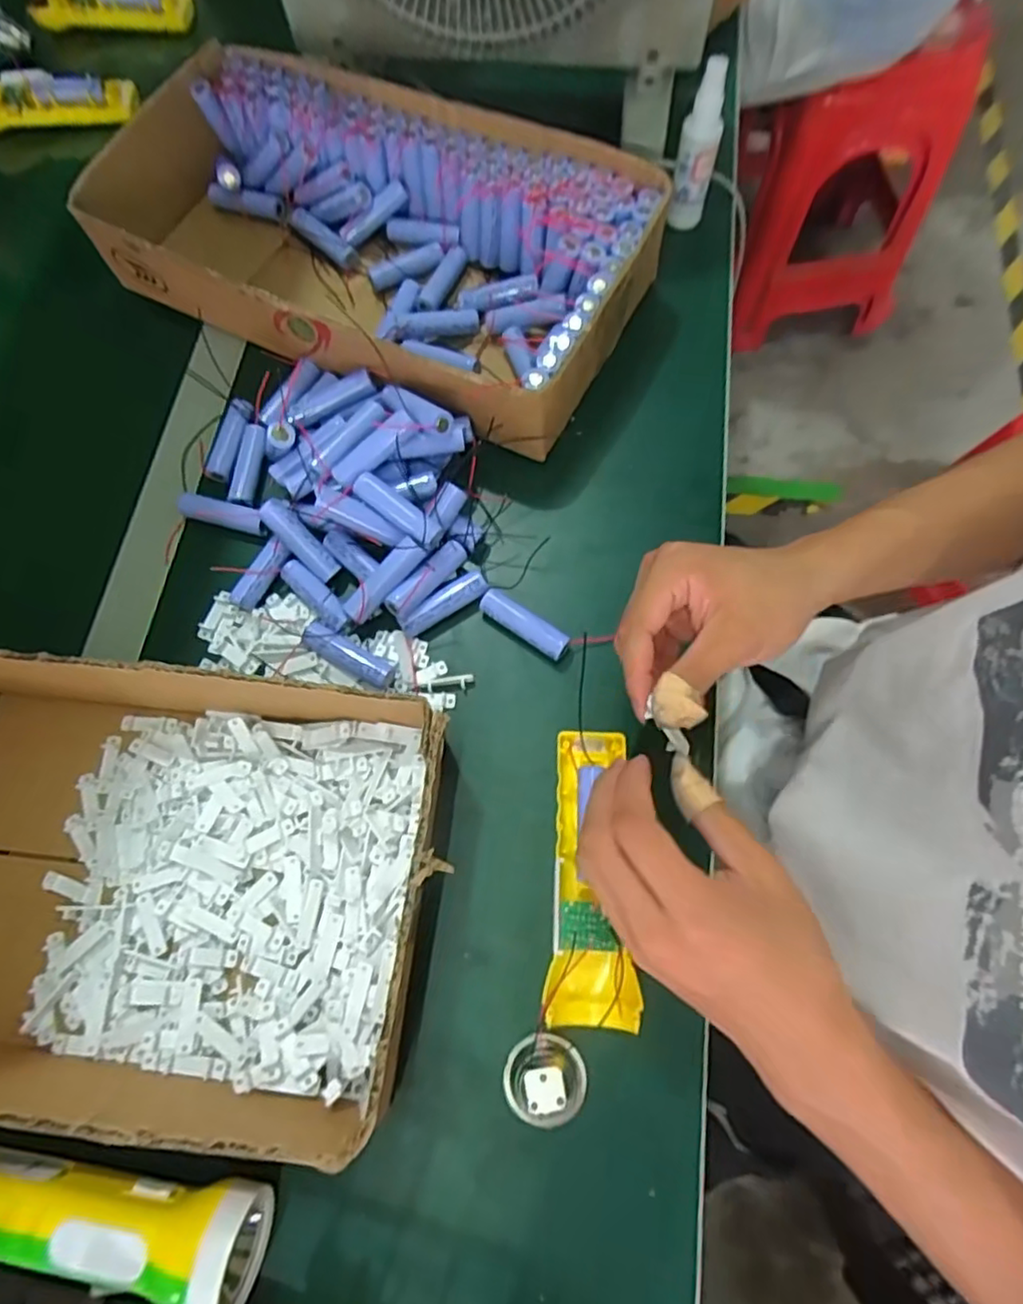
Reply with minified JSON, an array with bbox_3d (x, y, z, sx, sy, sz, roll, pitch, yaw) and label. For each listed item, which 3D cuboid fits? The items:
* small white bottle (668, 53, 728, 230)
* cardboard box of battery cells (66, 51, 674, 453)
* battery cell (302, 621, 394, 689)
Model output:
[{"bbox_3d":[0.150,-0.400,0.509,0.033,0.110,0.026,17,73,8],"label":"small white bottle"},{"bbox_3d":[-0.110,-0.323,0.503,0.414,0.080,0.227,25,74,10],"label":"cardboard box of battery cells"},{"bbox_3d":[-0.109,0.001,0.423,0.067,0.017,0.020,27,75,11],"label":"battery cell"}]

